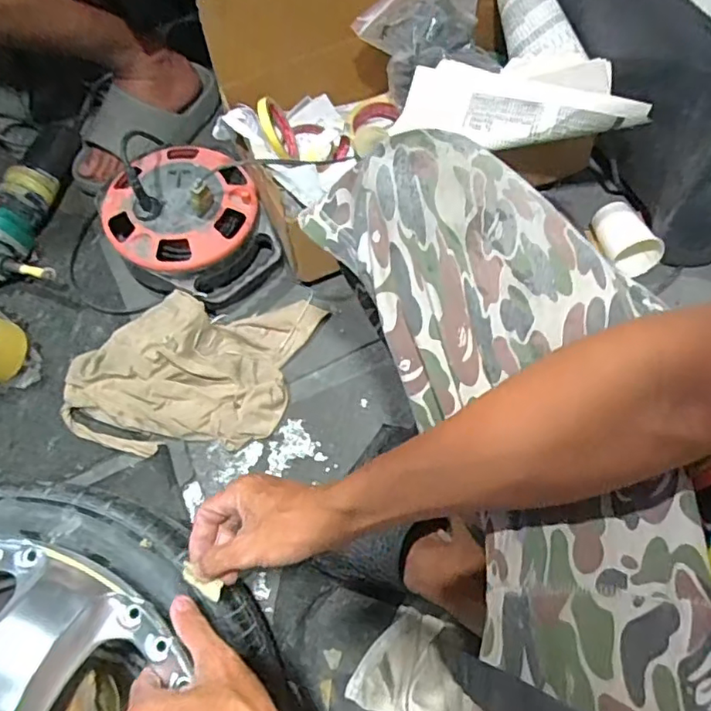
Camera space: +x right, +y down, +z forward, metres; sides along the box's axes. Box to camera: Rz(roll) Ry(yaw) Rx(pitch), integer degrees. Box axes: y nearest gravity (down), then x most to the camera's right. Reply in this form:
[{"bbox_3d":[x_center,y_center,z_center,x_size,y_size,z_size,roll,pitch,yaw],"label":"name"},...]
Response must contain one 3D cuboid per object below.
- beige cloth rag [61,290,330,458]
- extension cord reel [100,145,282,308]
[{"bbox_3d":[-0.205,0.016,0.738,0.319,0.058,0.196,-4,65,0],"label":"beige cloth rag"},{"bbox_3d":[-0.226,-0.175,0.784,0.201,0.131,0.238,-30,68,-12],"label":"extension cord reel"}]

